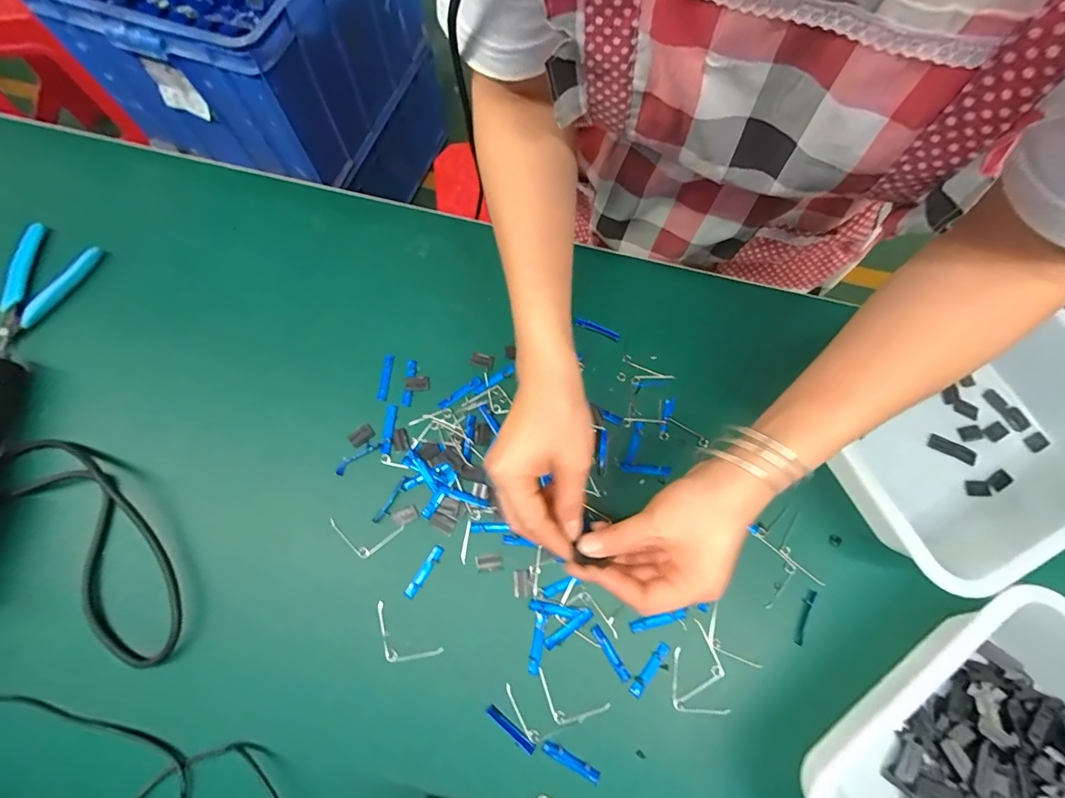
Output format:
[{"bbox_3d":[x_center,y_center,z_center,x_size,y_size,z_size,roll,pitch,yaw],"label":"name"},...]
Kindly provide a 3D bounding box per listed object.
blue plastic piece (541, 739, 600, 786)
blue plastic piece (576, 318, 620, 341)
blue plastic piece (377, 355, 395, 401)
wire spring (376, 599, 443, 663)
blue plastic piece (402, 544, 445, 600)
[{"bbox_3d":[0.028,0.263,0.328,0.044,0.004,0.009,27,74,7],"label":"blue plastic piece"},{"bbox_3d":[0.062,-0.066,0.431,0.043,0.004,0.008,23,72,5],"label":"blue plastic piece"},{"bbox_3d":[-0.134,-0.020,0.414,0.008,0.006,0.043,5,73,1],"label":"blue plastic piece"},{"bbox_3d":[-0.104,0.189,0.352,0.062,0.009,0.029,35,73,9],"label":"wire spring"},{"bbox_3d":[-0.088,0.140,0.367,0.010,0.004,0.045,33,75,9],"label":"blue plastic piece"}]

